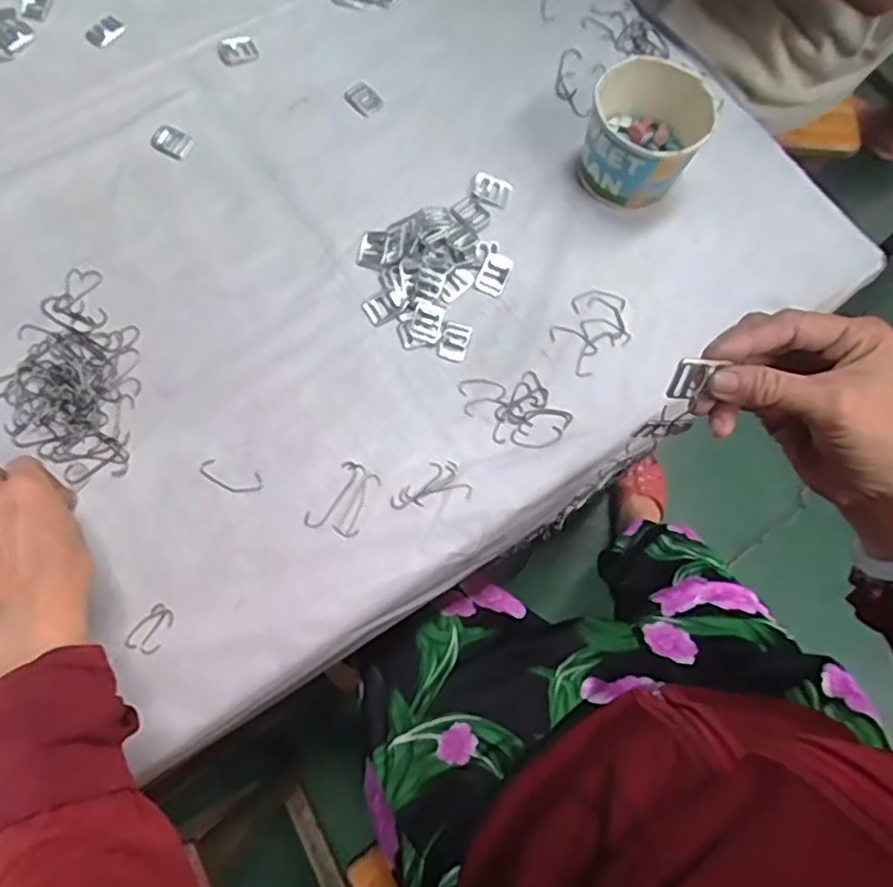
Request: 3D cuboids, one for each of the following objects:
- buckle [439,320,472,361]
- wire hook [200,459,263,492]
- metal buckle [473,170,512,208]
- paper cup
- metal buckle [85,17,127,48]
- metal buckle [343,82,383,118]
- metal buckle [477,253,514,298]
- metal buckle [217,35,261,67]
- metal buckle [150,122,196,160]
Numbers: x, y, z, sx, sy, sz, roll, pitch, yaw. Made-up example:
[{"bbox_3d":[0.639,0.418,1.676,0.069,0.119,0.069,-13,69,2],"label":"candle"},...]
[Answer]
[{"bbox_3d":[0.007,-0.078,0.524,0.020,0.004,0.030,17,73,3],"label":"buckle"},{"bbox_3d":[-0.151,0.024,0.485,0.045,0.004,0.018,15,73,2],"label":"wire hook"},{"bbox_3d":[0.037,-0.207,0.565,0.031,0.006,0.025,18,79,-9],"label":"metal buckle"},{"bbox_3d":[0.151,-0.237,0.545,0.083,0.078,0.082,1,73,-2],"label":"paper cup"},{"bbox_3d":[-0.296,-0.357,0.603,0.023,0.004,0.032,33,74,8],"label":"metal buckle"},{"bbox_3d":[-0.070,-0.292,0.591,0.031,0.005,0.024,43,76,10],"label":"metal buckle"},{"bbox_3d":[0.038,-0.131,0.543,0.022,0.006,0.031,23,91,-13],"label":"metal buckle"},{"bbox_3d":[-0.180,-0.340,0.599,0.034,0.004,0.029,-16,74,-7],"label":"metal buckle"},{"bbox_3d":[-0.225,-0.248,0.569,0.033,0.004,0.027,22,73,4],"label":"metal buckle"}]

